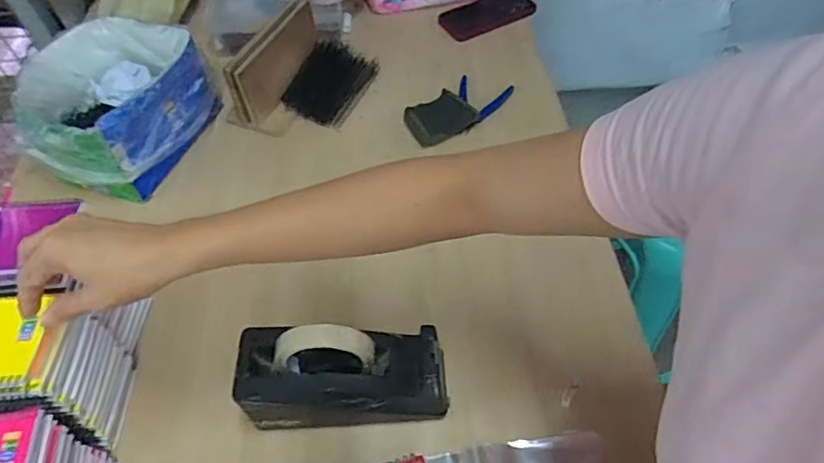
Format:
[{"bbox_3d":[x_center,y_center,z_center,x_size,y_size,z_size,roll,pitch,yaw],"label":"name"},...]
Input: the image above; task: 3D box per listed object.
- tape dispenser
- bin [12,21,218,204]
[{"bbox_3d":[-0.066,0.142,0.569,0.203,0.121,0.078,-5,53,0],"label":"tape dispenser"},{"bbox_3d":[-0.420,-0.177,0.800,0.226,0.129,0.237,19,57,17],"label":"bin"}]

